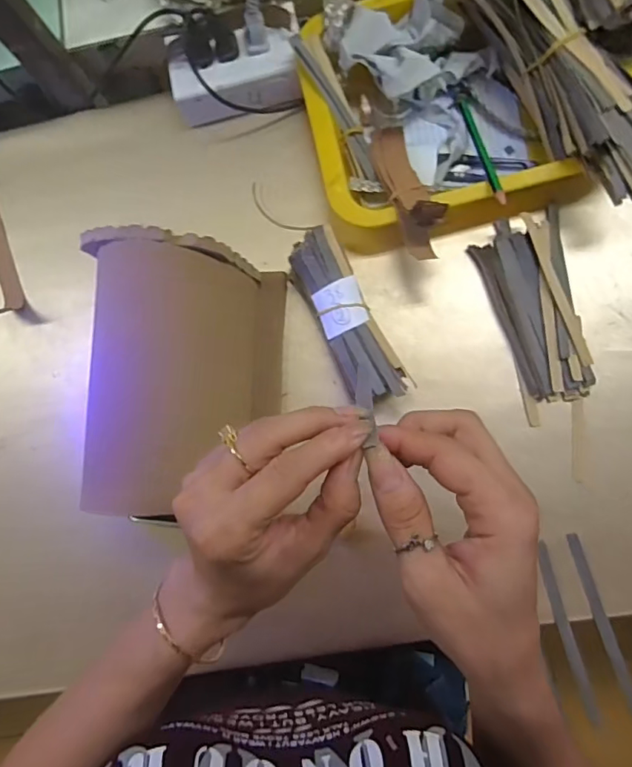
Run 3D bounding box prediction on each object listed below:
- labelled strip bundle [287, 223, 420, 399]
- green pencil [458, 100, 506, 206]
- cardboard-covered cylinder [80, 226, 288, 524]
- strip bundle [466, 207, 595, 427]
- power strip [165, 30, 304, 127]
[{"bbox_3d":[0.024,-0.053,0.429,0.049,0.038,0.153,-28,80,4],"label":"labelled strip bundle"},{"bbox_3d":[0.134,-0.192,0.415,0.008,0.009,0.123,-11,64,6],"label":"green pencil"},{"bbox_3d":[-0.102,-0.001,0.404,0.133,0.105,0.204,1,84,7],"label":"cardboard-covered cylinder"},{"bbox_3d":[0.182,-0.058,0.417,0.068,0.013,0.163,-11,86,6],"label":"strip bundle"},{"bbox_3d":[-0.073,-0.278,0.471,0.117,0.045,0.052,-8,82,6],"label":"power strip"}]

